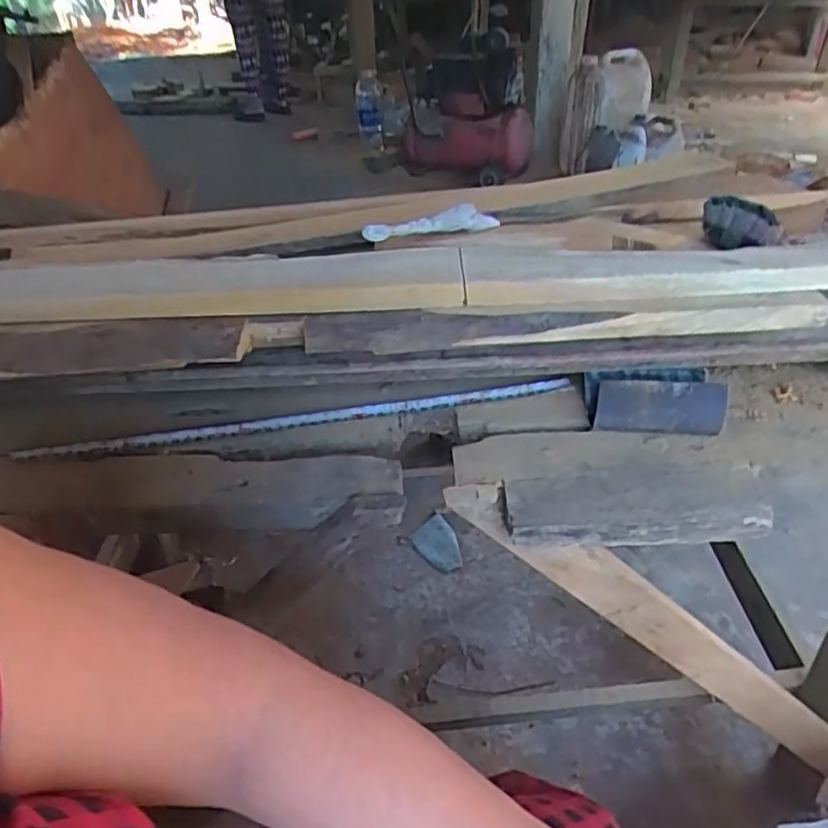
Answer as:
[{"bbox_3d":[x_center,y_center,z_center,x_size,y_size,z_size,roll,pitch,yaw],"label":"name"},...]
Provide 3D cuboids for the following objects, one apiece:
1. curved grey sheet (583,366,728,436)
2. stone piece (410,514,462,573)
[{"bbox_3d":[0.198,-0.012,0.538,0.107,0.037,0.050,2,35,5],"label":"curved grey sheet"},{"bbox_3d":[0.051,0.255,1.258,0.083,0.023,0.128,-18,38,-23],"label":"stone piece"}]

